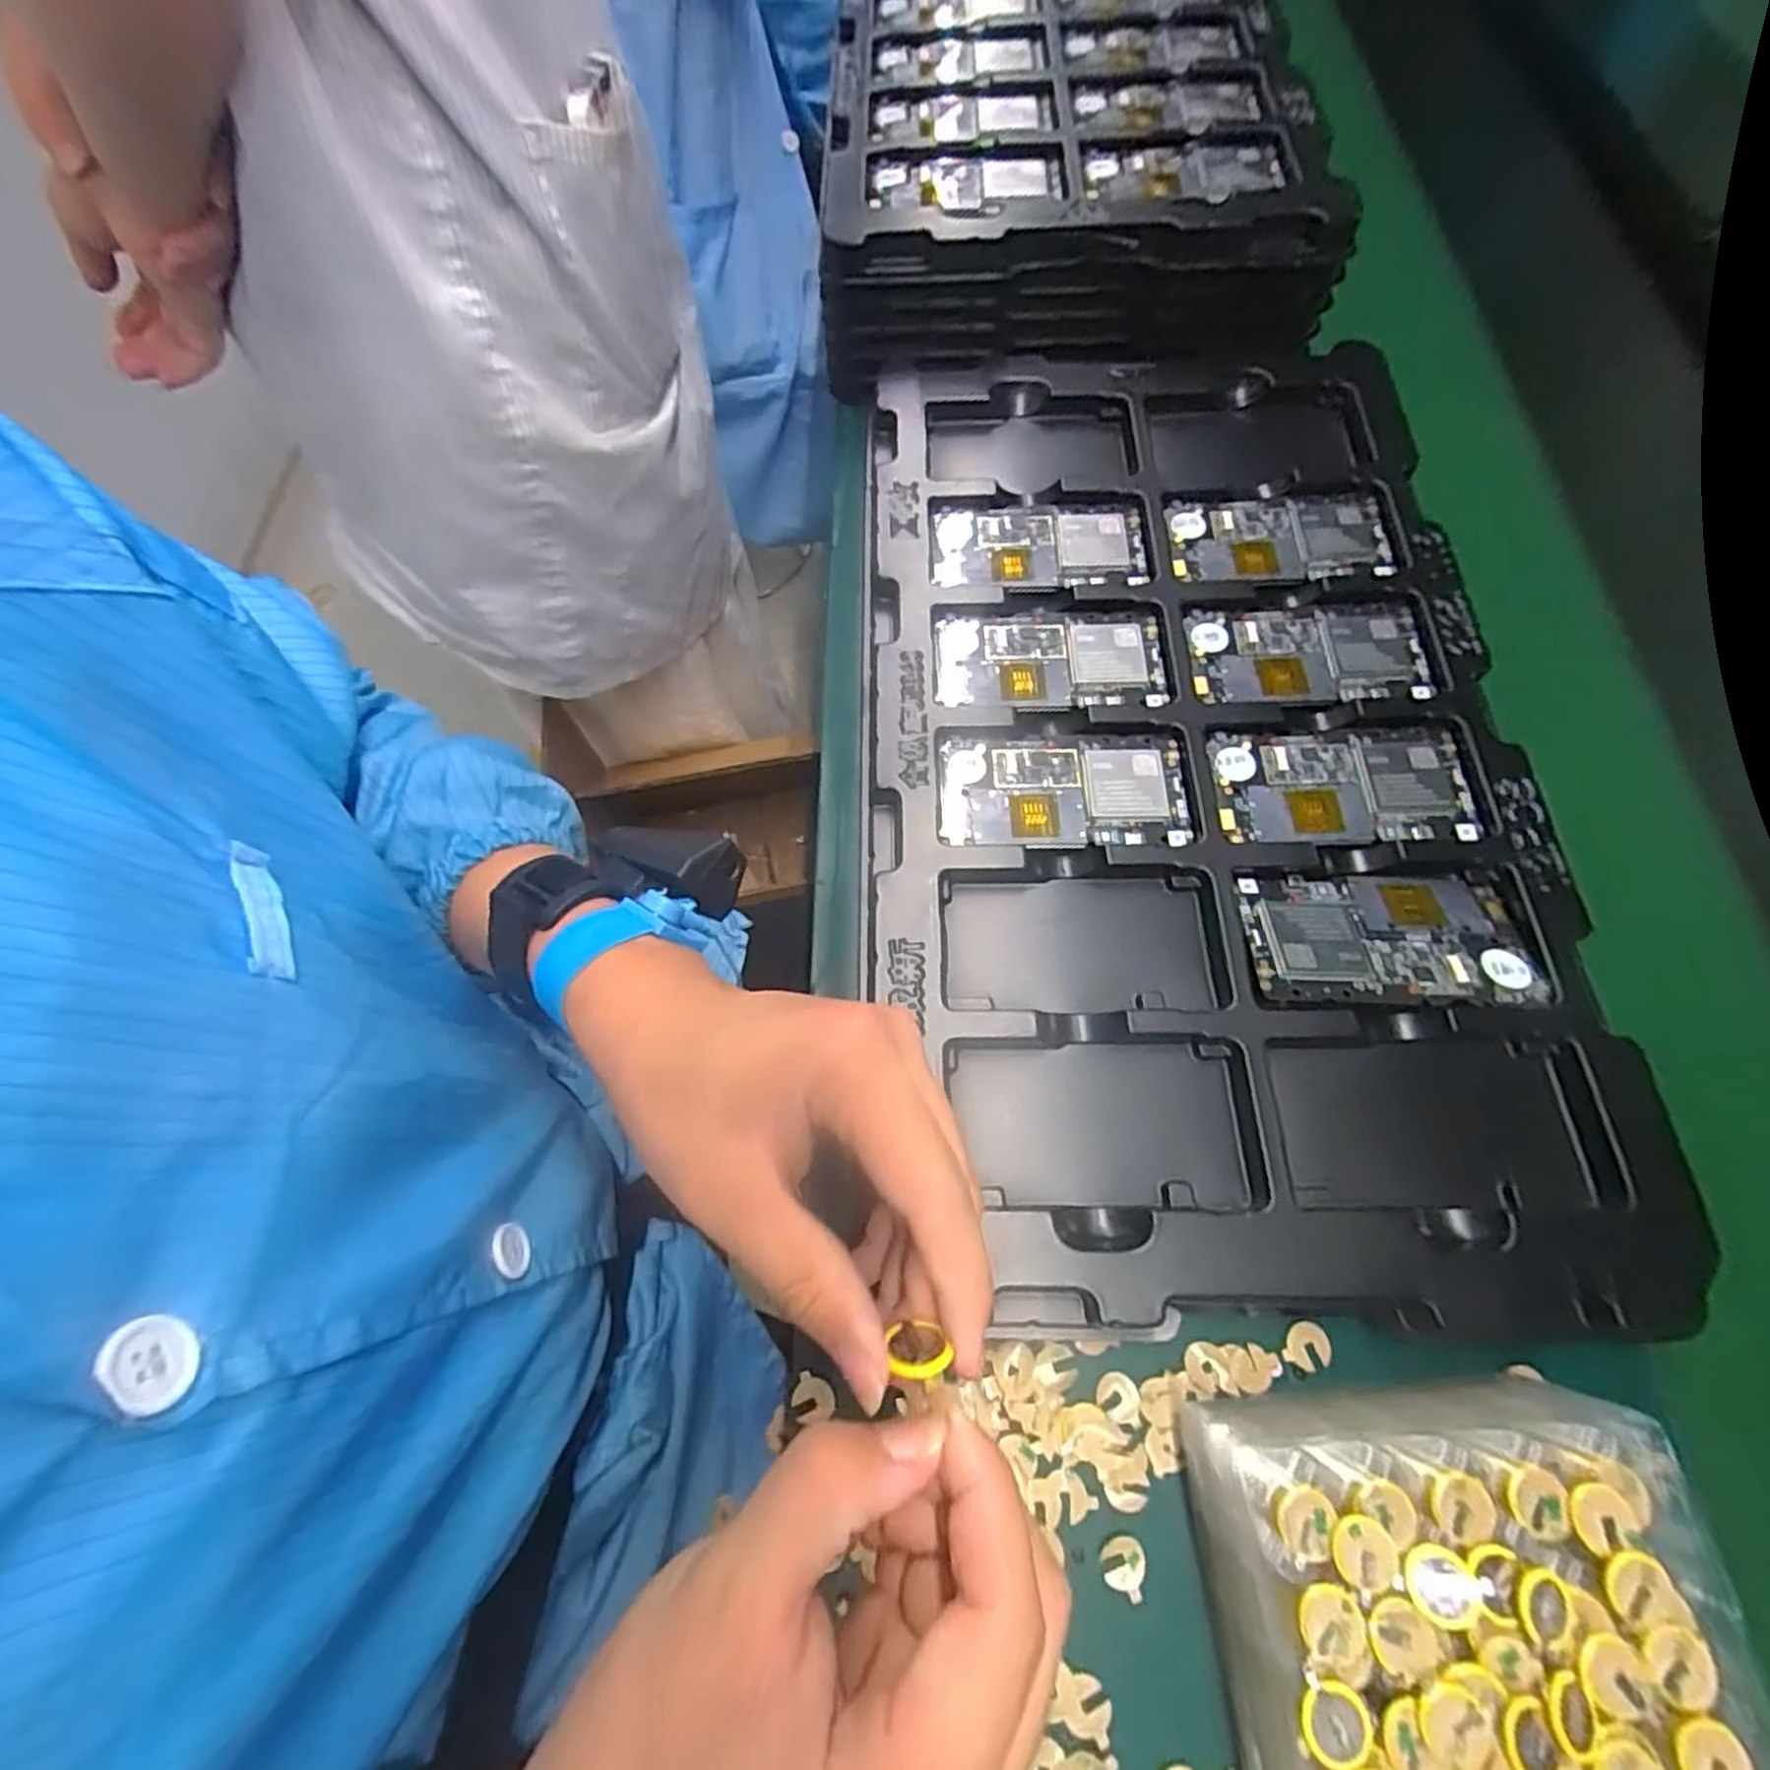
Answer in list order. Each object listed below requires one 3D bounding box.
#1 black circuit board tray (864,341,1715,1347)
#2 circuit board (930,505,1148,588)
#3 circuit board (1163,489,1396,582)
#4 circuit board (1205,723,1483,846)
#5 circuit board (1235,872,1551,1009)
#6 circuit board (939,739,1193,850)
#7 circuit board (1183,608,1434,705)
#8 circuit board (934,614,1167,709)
[{"bbox_3d":[0.155,-0.079,0.402,0.330,0.061,0.562,-1,65,0],"label":"black circuit board tray"},{"bbox_3d":[0.092,-0.205,0.455,0.127,0.009,0.065,-2,65,0],"label":"circuit board"},{"bbox_3d":[0.234,-0.208,0.448,0.125,0.006,0.062,-1,71,4],"label":"circuit board"},{"bbox_3d":[0.235,-0.052,0.386,0.125,0.009,0.065,0,65,1],"label":"circuit board"},{"bbox_3d":[0.234,0.024,0.351,0.125,0.004,0.068,1,57,2],"label":"circuit board"},{"bbox_3d":[0.092,-0.048,0.388,0.125,0.005,0.062,0,65,1],"label":"circuit board"},{"bbox_3d":[0.234,-0.128,0.416,0.122,0.007,0.063,2,65,2],"label":"circuit board"},{"bbox_3d":[0.093,-0.126,0.423,0.127,0.007,0.061,0,65,1],"label":"circuit board"}]

